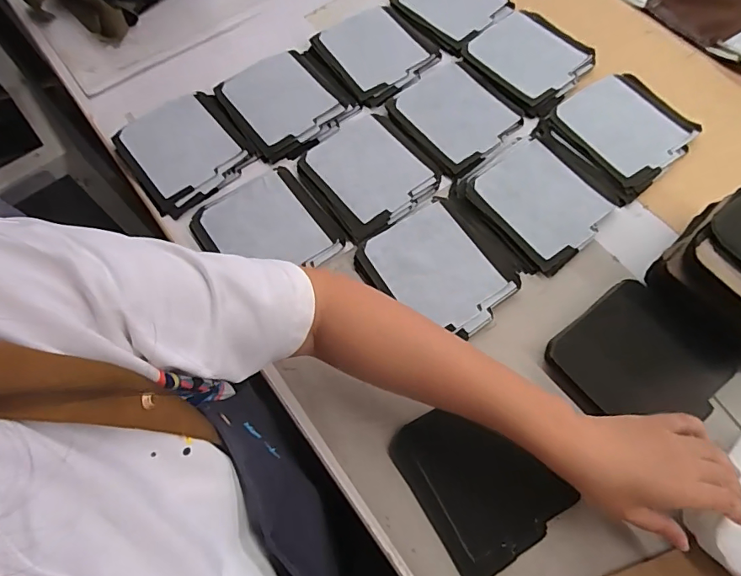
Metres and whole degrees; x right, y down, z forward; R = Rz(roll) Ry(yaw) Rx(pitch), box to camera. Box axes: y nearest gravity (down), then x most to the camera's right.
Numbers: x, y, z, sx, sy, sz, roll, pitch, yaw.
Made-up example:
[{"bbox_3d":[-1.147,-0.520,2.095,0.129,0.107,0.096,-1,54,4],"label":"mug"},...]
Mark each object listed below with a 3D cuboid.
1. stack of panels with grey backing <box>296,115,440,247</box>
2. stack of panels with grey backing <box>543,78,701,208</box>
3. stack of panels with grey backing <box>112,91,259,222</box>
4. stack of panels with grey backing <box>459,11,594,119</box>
[{"bbox_3d":[-0.005,-0.137,0.563,0.132,0.007,0.146,-37,70,-12],"label":"stack of panels with grey backing"},{"bbox_3d":[0.310,-0.196,0.571,0.150,0.019,0.148,-34,69,-10],"label":"stack of panels with grey backing"},{"bbox_3d":[-0.231,-0.173,0.582,0.136,0.016,0.151,-36,70,-12],"label":"stack of panels with grey backing"},{"bbox_3d":[0.213,-0.309,0.623,0.134,0.015,0.151,-35,70,-11],"label":"stack of panels with grey backing"}]

